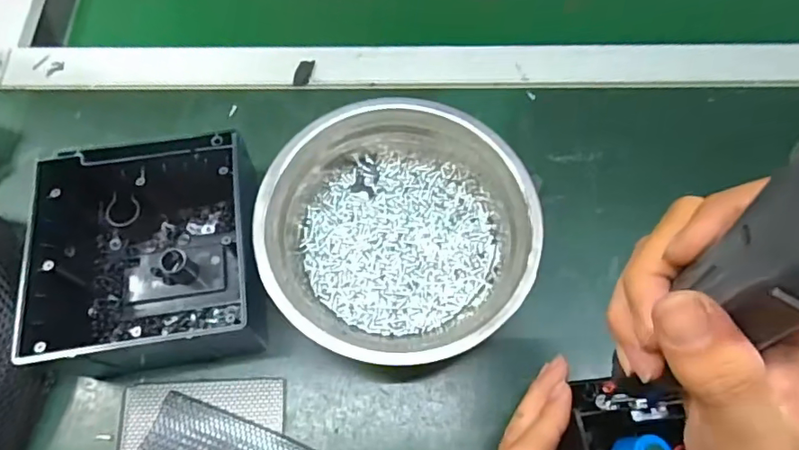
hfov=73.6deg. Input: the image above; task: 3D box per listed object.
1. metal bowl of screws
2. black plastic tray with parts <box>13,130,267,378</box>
[{"bbox_3d":[-0.002,0.008,0.352,0.166,0.067,0.164,1,65,-2],"label":"metal bowl of screws"},{"bbox_3d":[-0.151,0.020,0.335,0.127,0.071,0.137,-1,65,-3],"label":"black plastic tray with parts"}]

